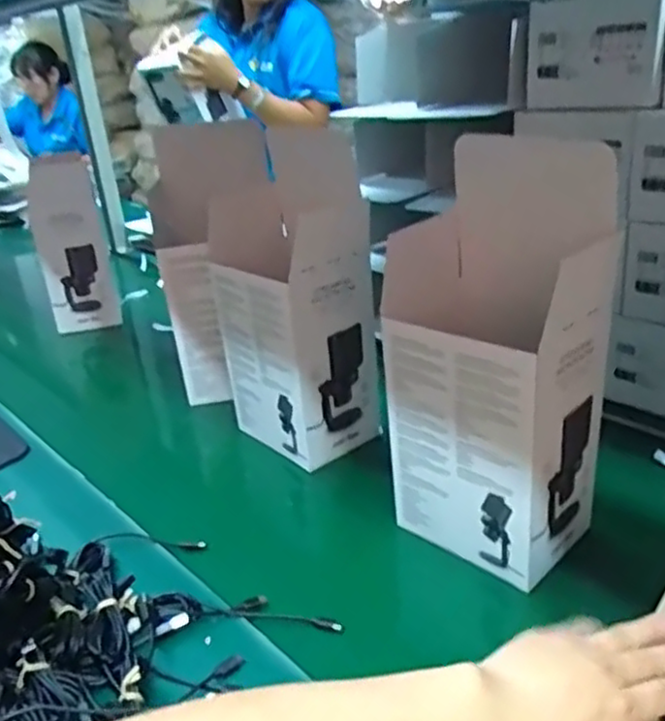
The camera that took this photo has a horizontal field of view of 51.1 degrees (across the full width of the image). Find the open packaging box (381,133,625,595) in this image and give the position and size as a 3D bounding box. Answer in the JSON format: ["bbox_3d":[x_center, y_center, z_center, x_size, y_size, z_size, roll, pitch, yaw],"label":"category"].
[{"bbox_3d":[0.142,0.011,0.607,0.157,0.330,0.120,17,34,42],"label":"open packaging box"}]

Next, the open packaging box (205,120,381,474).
[{"bbox_3d":[-0.044,-0.041,0.821,0.137,0.282,0.163,-20,28,-27],"label":"open packaging box"}]

